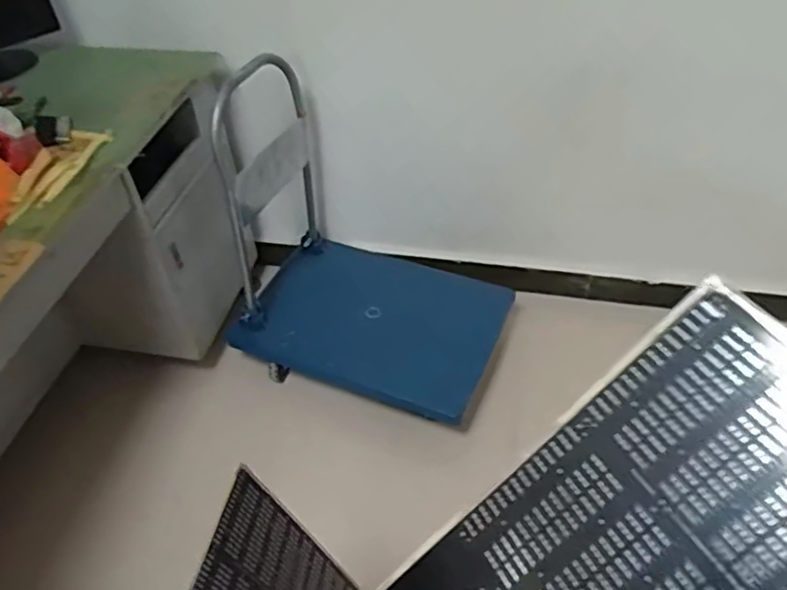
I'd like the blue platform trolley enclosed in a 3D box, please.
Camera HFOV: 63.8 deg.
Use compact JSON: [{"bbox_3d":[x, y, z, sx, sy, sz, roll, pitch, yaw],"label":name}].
[{"bbox_3d":[-0.072,-0.115,1.505,0.646,0.713,0.419,15,49,17],"label":"blue platform trolley"}]

